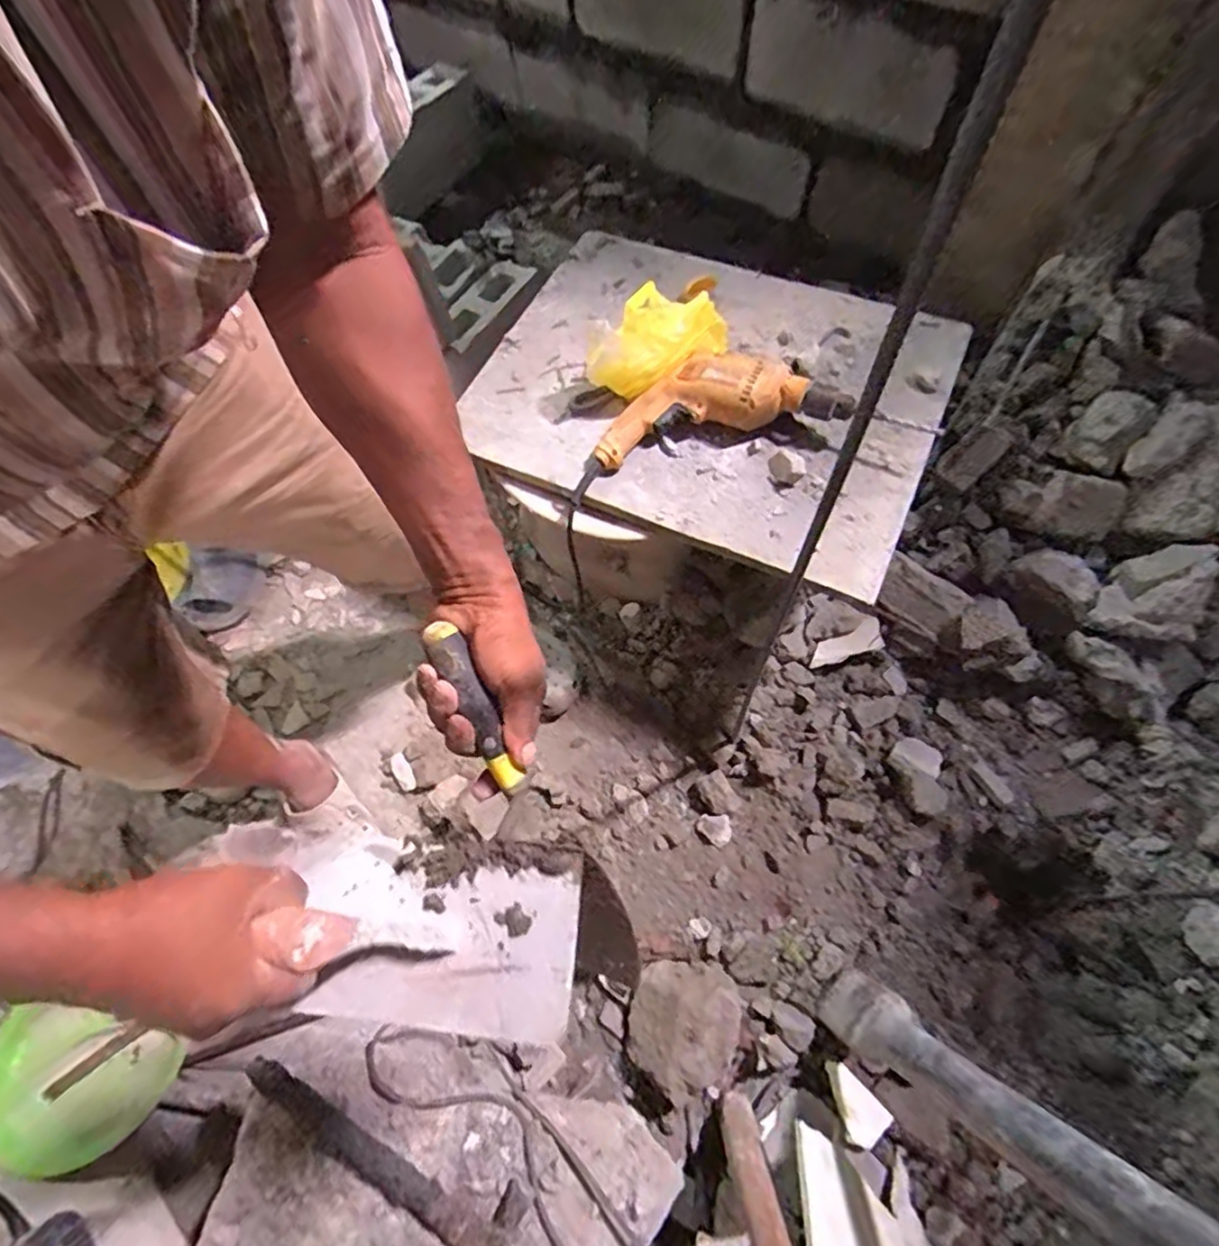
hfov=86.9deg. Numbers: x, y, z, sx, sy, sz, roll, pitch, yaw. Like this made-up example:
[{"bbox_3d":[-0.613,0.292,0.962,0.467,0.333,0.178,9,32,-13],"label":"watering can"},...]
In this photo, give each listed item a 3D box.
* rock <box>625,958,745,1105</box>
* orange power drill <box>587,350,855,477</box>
[{"bbox_3d":[0.089,0.493,0.787,0.130,0.072,0.140,-1,67,2],"label":"rock"},{"bbox_3d":[0.130,-0.279,0.820,0.317,0.072,0.127,-8,67,-1],"label":"orange power drill"}]

